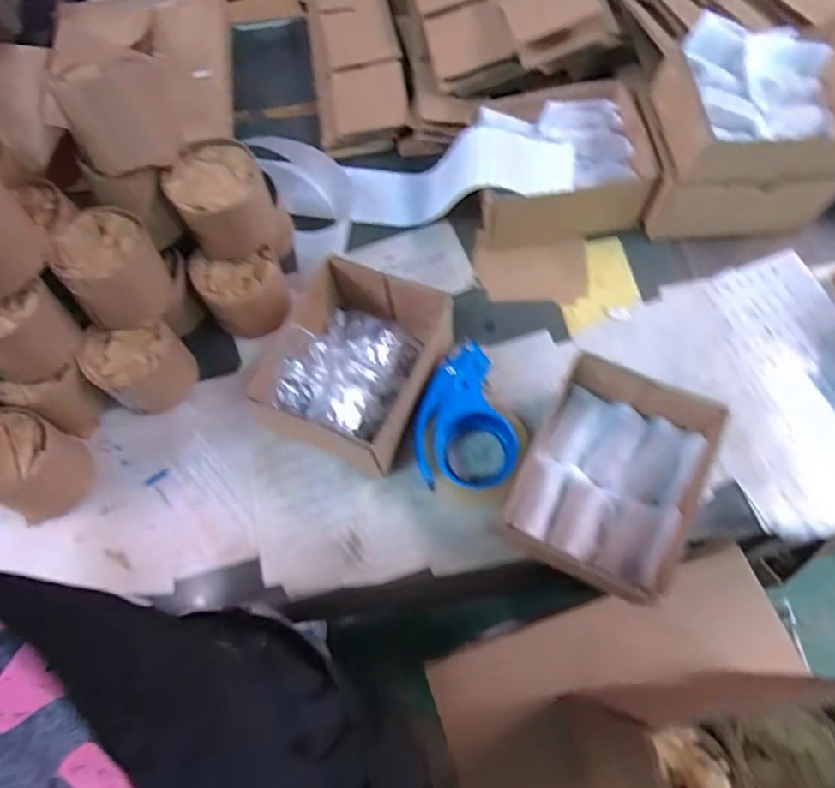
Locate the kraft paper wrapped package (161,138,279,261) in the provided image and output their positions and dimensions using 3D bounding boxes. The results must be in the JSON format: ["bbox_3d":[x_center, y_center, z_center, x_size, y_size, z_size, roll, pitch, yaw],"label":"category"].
[{"bbox_3d":[-0.204,-0.204,0.638,0.096,0.086,0.094,-19,69,-5],"label":"kraft paper wrapped package"}]

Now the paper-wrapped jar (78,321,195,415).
[{"bbox_3d":[-0.301,-0.026,0.653,0.093,0.075,0.079,-19,69,-5],"label":"paper-wrapped jar"}]

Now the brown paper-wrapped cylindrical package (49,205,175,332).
[{"bbox_3d":[-0.312,-0.133,0.618,0.087,0.082,0.094,-1,68,2],"label":"brown paper-wrapped cylindrical package"}]

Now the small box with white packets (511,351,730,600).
[{"bbox_3d":[0.178,0.080,0.564,0.153,0.088,0.180,25,72,12],"label":"small box with white packets"}]

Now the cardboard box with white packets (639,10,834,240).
[{"bbox_3d":[0.365,-0.290,0.674,0.204,0.150,0.159,-6,68,0],"label":"cardboard box with white packets"}]

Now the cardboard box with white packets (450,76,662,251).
[{"bbox_3d":[0.158,-0.280,0.723,0.216,0.090,0.174,-5,68,1],"label":"cardboard box with white packets"}]

